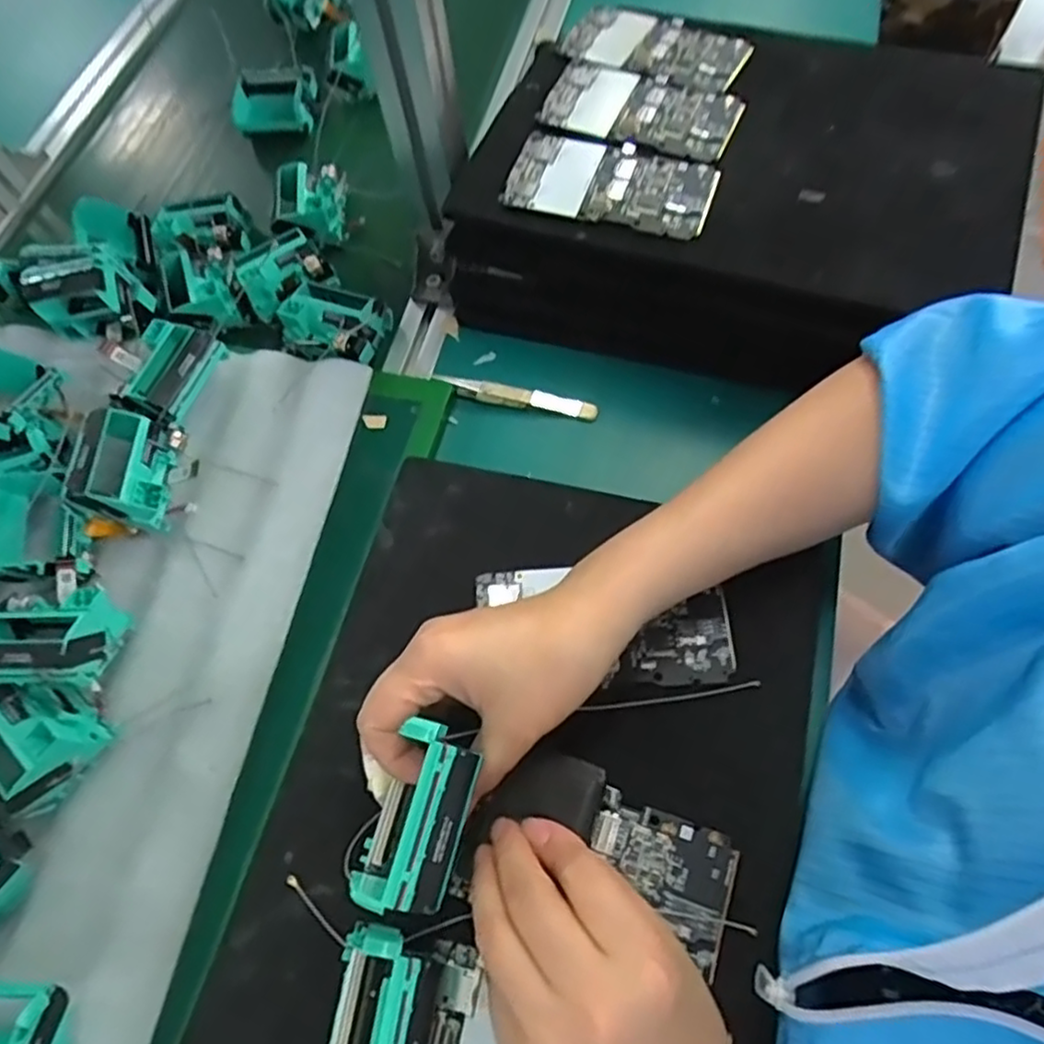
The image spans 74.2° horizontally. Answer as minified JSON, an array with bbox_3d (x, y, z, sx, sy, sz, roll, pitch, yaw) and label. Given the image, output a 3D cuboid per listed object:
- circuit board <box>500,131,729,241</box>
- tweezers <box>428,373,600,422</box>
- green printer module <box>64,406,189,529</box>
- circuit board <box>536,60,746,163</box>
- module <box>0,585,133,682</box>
[{"bbox_3d":[0.058,-0.223,0.451,0.132,0.011,0.065,17,74,10],"label":"circuit board"},{"bbox_3d":[-0.004,-0.090,0.498,0.117,0.017,0.013,10,66,10],"label":"tweezers"},{"bbox_3d":[-0.252,-0.031,0.444,0.052,0.055,0.069,-1,65,5],"label":"green printer module"},{"bbox_3d":[0.083,-0.289,0.481,0.131,0.012,0.070,22,75,14],"label":"circuit board"},{"bbox_3d":[-0.275,0.067,0.401,0.066,0.048,0.057,-1,65,4],"label":"module"}]

